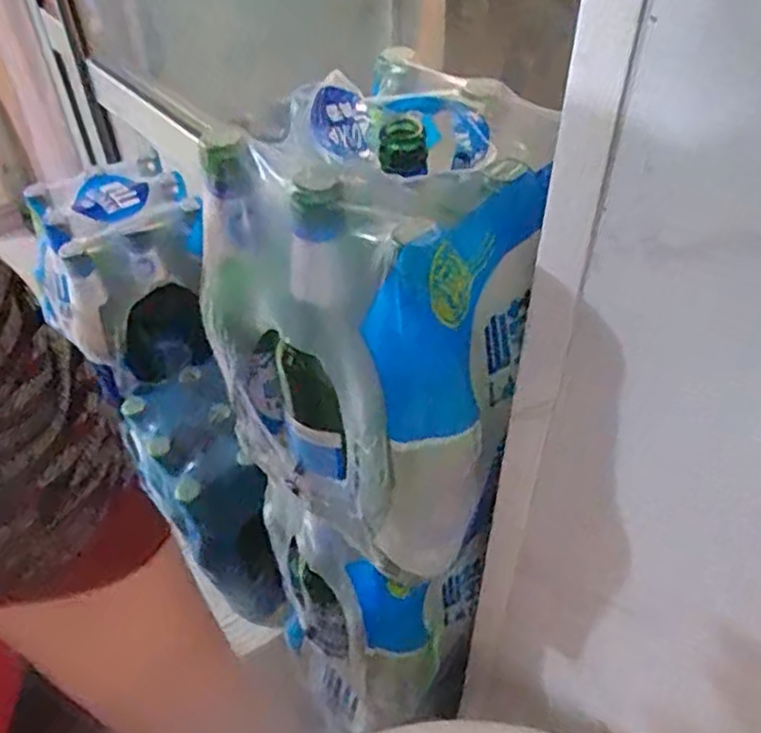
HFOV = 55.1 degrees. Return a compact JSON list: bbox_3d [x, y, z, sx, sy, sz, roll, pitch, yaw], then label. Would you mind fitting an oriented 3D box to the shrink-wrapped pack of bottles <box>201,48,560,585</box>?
[{"bbox_3d":[0.011,-0.032,0.461,0.185,0.233,0.172,32,54,28],"label":"shrink-wrapped pack of bottles"}]

